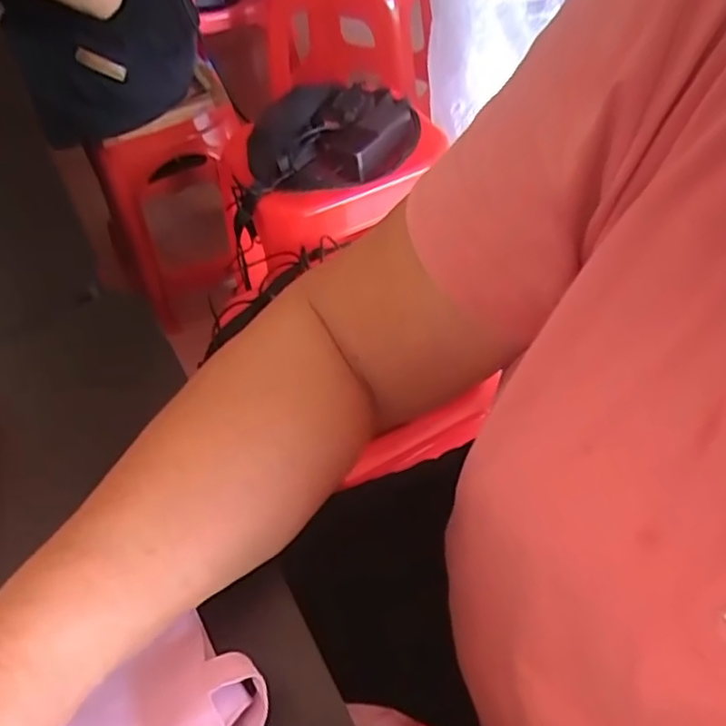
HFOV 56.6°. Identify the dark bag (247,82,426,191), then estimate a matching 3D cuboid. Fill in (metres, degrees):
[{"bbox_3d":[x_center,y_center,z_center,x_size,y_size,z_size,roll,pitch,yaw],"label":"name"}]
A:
[{"bbox_3d":[-0.043,-0.347,1.015,0.274,0.075,0.207,-25,53,-14],"label":"dark bag"}]

